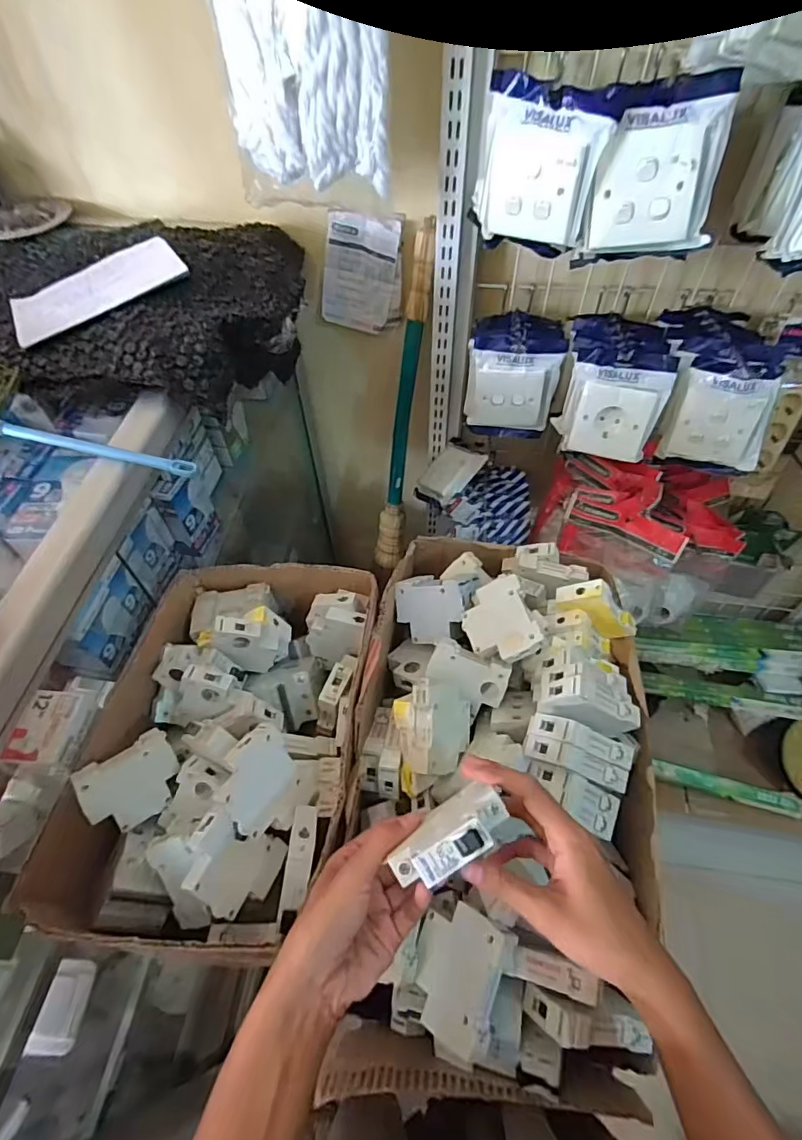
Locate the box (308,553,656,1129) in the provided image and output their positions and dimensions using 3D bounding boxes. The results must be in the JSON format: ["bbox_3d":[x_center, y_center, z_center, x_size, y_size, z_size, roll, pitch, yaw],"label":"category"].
[{"bbox_3d":[0.090,0.160,0.469,0.250,0.123,0.458,6,55,5],"label":"box"}]

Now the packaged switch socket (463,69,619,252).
[{"bbox_3d":[0.131,-0.382,0.510,0.121,0.130,0.039,33,62,22],"label":"packaged switch socket"}]

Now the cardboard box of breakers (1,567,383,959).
[{"bbox_3d":[-0.153,0.143,0.488,0.226,0.105,0.327,6,55,5],"label":"cardboard box of breakers"}]

